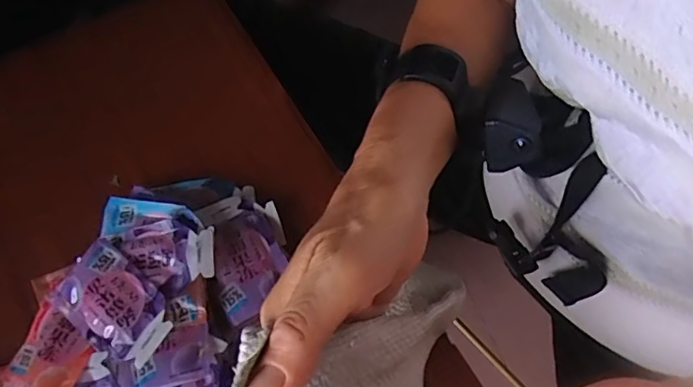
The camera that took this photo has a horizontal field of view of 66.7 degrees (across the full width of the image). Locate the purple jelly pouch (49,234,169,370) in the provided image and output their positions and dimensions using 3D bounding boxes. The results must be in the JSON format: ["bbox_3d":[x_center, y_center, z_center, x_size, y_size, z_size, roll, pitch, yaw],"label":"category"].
[{"bbox_3d":[-0.135,0.064,0.305,0.077,0.010,0.046,36,71,17],"label":"purple jelly pouch"}]

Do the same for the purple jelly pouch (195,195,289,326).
[{"bbox_3d":[-0.065,0.037,0.322,0.044,0.008,0.077,-29,67,-11],"label":"purple jelly pouch"}]

